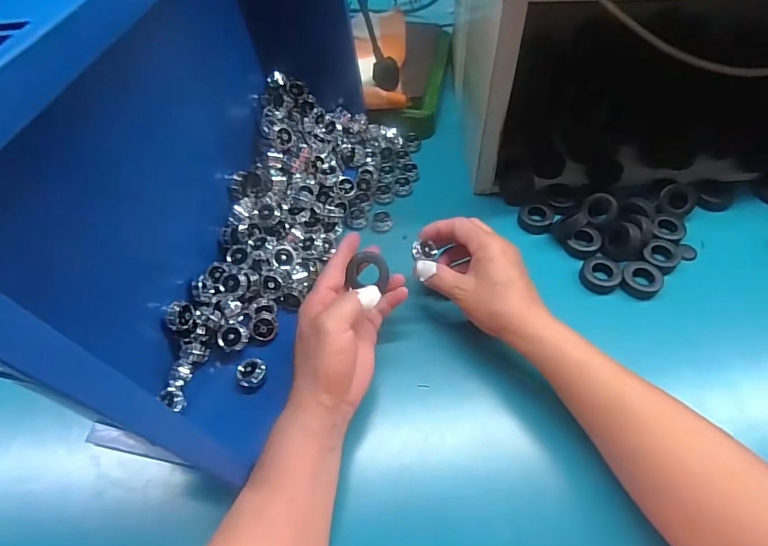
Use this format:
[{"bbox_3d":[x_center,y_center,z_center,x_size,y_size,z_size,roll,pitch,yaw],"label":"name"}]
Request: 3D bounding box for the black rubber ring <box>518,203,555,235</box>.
[{"bbox_3d":[0.167,-0.061,0.485,0.035,0.013,0.036,-1,57,2],"label":"black rubber ring"}]

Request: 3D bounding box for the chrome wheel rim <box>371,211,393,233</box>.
[{"bbox_3d":[-0.002,-0.057,0.493,0.023,0.015,0.020,-24,60,-12],"label":"chrome wheel rim"}]

